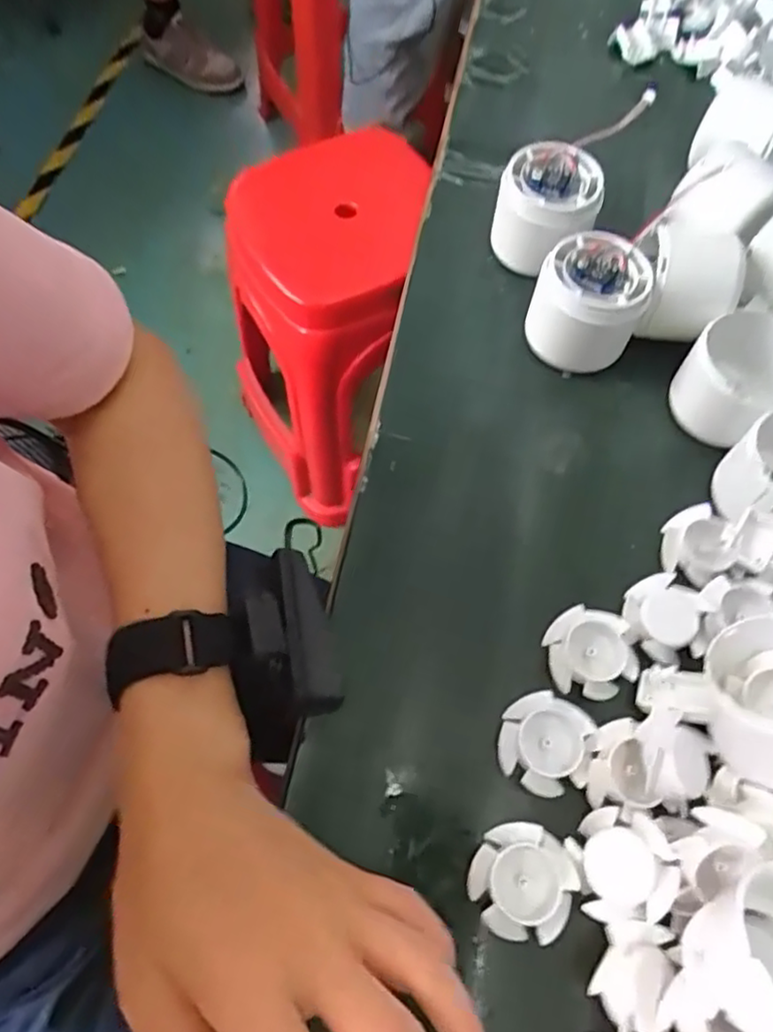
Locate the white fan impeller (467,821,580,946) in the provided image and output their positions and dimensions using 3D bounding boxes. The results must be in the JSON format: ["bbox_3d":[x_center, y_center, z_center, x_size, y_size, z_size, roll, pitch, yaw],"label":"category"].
[{"bbox_3d":[0.054,0.146,0.263,0.039,0.012,0.040,-1,65,1],"label":"white fan impeller"}]

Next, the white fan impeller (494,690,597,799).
[{"bbox_3d":[0.067,0.098,0.287,0.035,0.011,0.039,32,70,15],"label":"white fan impeller"}]

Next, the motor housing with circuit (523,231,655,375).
[{"bbox_3d":[0.111,-0.121,0.364,0.059,0.047,0.066,18,67,9],"label":"motor housing with circuit"}]

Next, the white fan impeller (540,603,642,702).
[{"bbox_3d":[0.094,0.063,0.304,0.038,0.014,0.039,-1,65,1],"label":"white fan impeller"}]

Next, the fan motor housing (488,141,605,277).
[{"bbox_3d":[0.098,-0.186,0.400,0.066,0.050,0.067,-1,65,1],"label":"fan motor housing"}]

